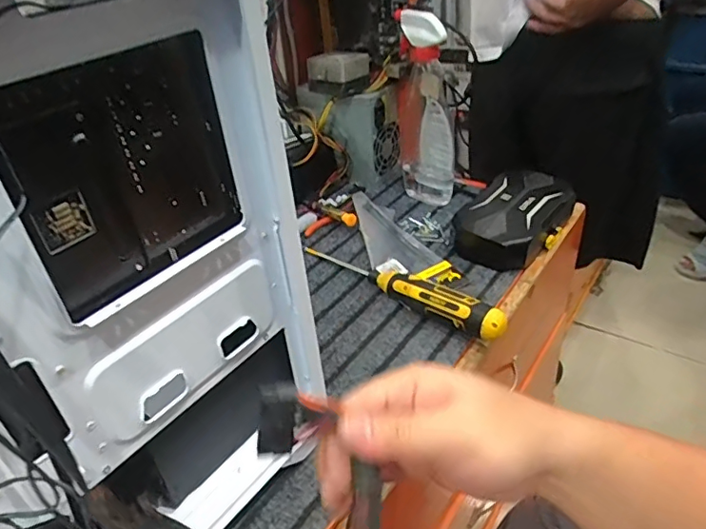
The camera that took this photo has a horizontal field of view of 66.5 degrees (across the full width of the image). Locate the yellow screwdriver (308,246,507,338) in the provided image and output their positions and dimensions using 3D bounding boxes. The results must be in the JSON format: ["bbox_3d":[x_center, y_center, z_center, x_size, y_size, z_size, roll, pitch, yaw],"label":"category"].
[{"bbox_3d":[0.053,0.019,0.639,0.032,0.039,0.288,-30,41,-31],"label":"yellow screwdriver"}]

